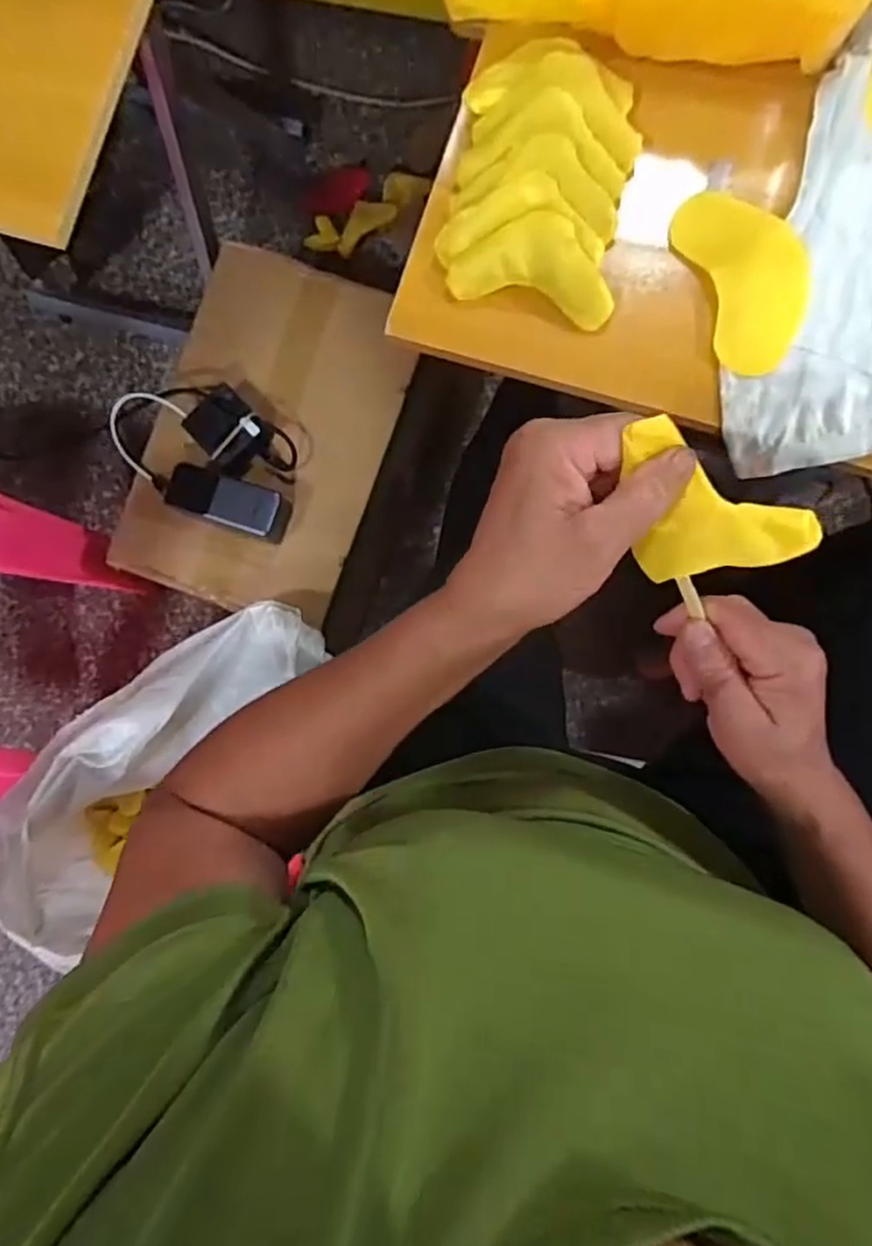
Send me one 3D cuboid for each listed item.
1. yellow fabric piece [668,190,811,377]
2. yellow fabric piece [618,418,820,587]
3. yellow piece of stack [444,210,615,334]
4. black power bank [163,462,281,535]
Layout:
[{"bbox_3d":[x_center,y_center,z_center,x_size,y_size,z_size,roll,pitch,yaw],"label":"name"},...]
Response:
[{"bbox_3d":[0.200,-0.219,0.433,0.066,0.018,0.114,-20,85,5],"label":"yellow fabric piece"},{"bbox_3d":[0.110,-0.043,0.293,0.097,0.016,0.057,24,131,-15],"label":"yellow fabric piece"},{"bbox_3d":[0.065,-0.230,0.443,0.105,0.022,0.054,21,89,7],"label":"yellow piece of stack"},{"bbox_3d":[-0.241,-0.139,0.777,0.137,0.040,0.054,20,89,7],"label":"black power bank"}]

